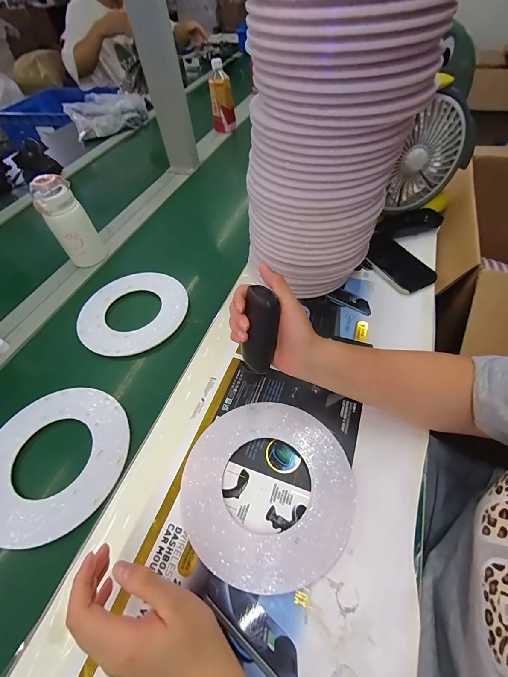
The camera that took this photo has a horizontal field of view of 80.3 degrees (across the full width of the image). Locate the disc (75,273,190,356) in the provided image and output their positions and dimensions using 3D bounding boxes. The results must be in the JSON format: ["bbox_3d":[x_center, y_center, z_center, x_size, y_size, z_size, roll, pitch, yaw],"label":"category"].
[{"bbox_3d":[-0.216,-0.051,0.543,0.184,0.007,0.187,-3,53,3],"label":"disc"}]

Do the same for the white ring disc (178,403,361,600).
[{"bbox_3d":[0.015,0.166,0.347,0.189,0.008,0.190,-3,53,3],"label":"white ring disc"}]

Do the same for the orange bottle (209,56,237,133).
[{"bbox_3d":[-0.104,-0.783,1.004,0.075,0.196,0.071,-6,53,1],"label":"orange bottle"}]

